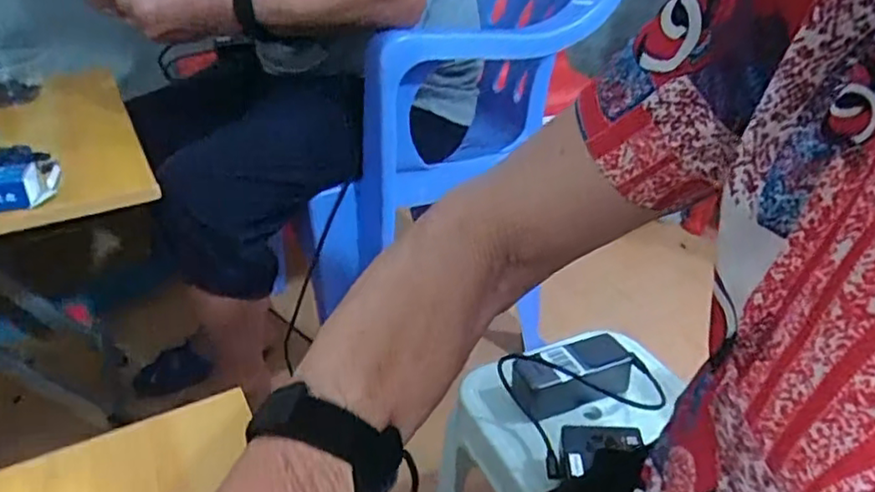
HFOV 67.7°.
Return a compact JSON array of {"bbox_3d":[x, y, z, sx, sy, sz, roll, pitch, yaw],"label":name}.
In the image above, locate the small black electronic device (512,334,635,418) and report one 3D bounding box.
[{"bbox_3d":[0.148,0.147,0.732,0.132,0.054,0.057,-12,30,-16],"label":"small black electronic device"}]

